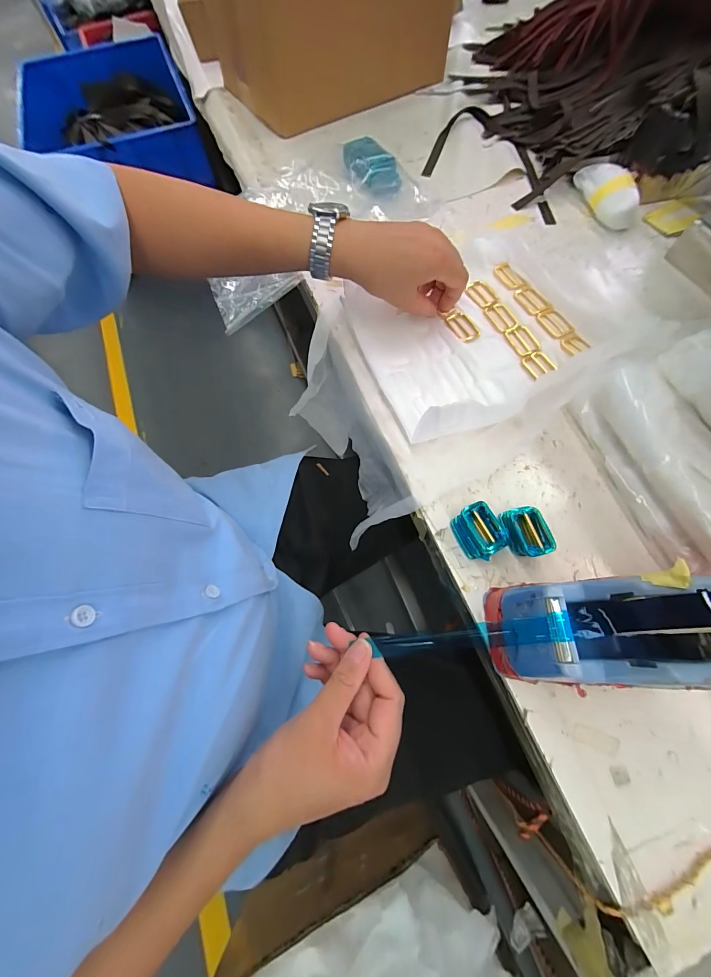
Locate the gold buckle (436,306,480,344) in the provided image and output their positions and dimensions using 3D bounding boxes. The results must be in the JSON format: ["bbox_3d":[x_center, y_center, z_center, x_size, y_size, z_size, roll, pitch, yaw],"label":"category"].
[{"bbox_3d":[0.136,-0.204,0.441,0.033,0.005,0.048,-32,72,-12],"label":"gold buckle"}]

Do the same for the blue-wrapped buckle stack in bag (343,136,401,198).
[{"bbox_3d":[0.022,-0.507,0.552,0.058,0.028,0.109,-31,72,-11],"label":"blue-wrapped buckle stack in bag"}]

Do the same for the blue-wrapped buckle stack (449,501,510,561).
[{"bbox_3d":[0.117,0.041,0.332,0.036,0.029,0.048,-32,72,-12],"label":"blue-wrapped buckle stack"}]

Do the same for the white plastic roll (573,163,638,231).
[{"bbox_3d":[0.367,-0.428,0.508,0.049,0.040,0.113,-11,69,-4],"label":"white plastic roll"}]

